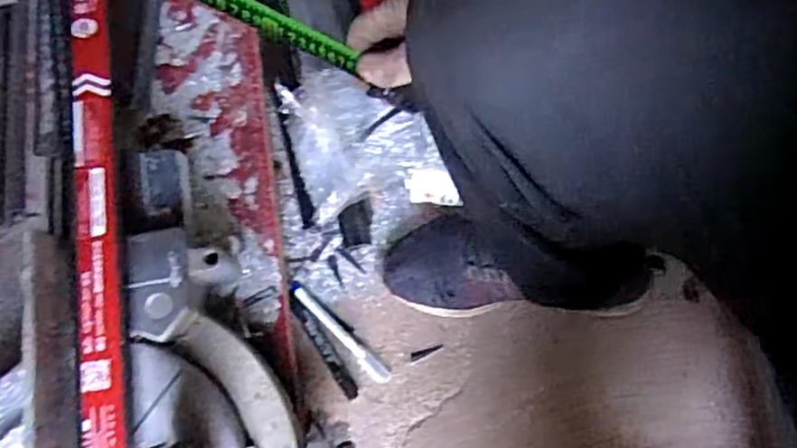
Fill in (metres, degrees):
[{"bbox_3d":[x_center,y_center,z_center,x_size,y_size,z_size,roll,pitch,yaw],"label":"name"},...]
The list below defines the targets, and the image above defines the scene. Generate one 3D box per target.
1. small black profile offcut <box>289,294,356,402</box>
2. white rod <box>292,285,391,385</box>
[{"bbox_3d":[-0.082,0.130,0.733,0.015,0.010,0.126,-32,76,-8],"label":"small black profile offcut"},{"bbox_3d":[-0.065,0.116,0.742,0.147,0.010,0.017,43,78,12],"label":"white rod"}]

